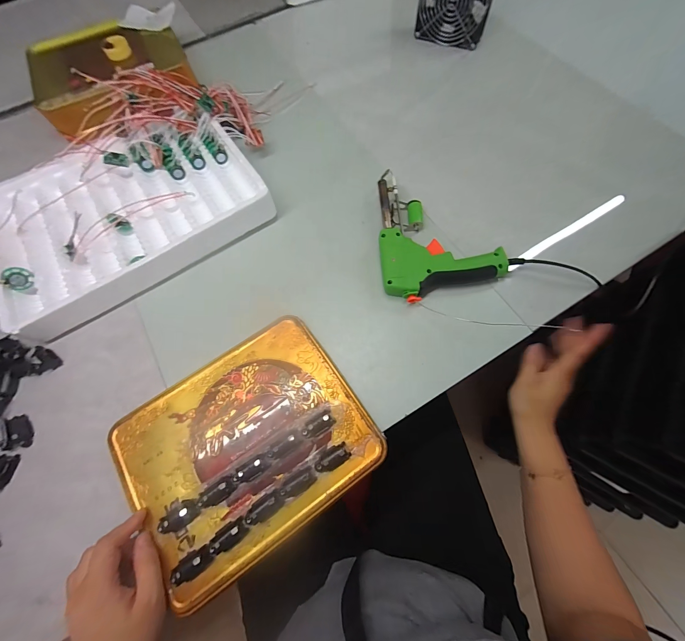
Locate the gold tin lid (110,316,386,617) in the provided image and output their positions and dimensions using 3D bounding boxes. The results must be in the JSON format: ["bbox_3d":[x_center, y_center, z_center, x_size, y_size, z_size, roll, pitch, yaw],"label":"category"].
[{"bbox_3d":[-0.098,0.120,0.308,0.229,0.017,0.193,-34,70,-10],"label":"gold tin lid"}]

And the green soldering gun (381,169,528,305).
[{"bbox_3d":[0.117,-0.122,0.398,0.167,0.033,0.189,-13,68,-2],"label":"green soldering gun"}]

